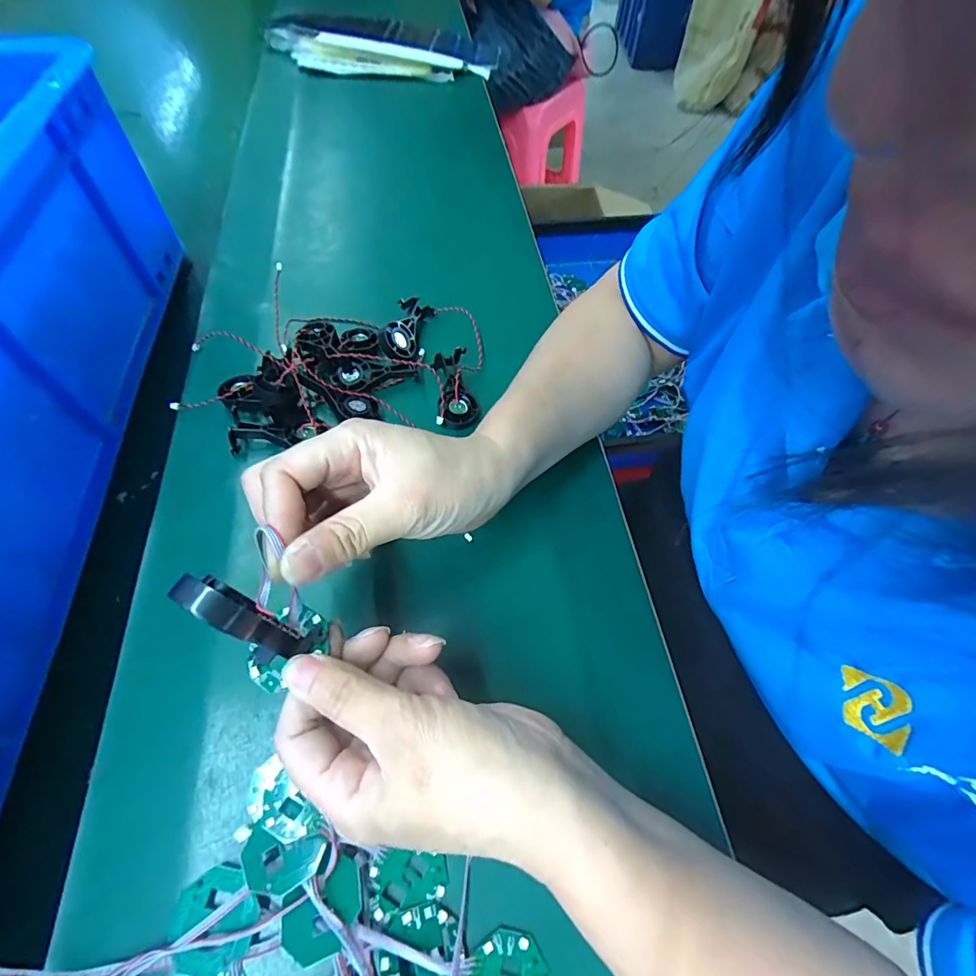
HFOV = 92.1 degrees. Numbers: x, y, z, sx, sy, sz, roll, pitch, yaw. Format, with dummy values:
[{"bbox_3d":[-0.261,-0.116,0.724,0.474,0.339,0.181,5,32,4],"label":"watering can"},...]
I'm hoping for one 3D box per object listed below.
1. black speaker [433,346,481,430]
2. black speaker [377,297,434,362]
[{"bbox_3d":[-0.023,-0.075,0.345,0.028,0.014,0.064,-7,60,-6],"label":"black speaker"},{"bbox_3d":[-0.067,-0.126,0.370,0.027,0.018,0.069,15,60,7],"label":"black speaker"}]

